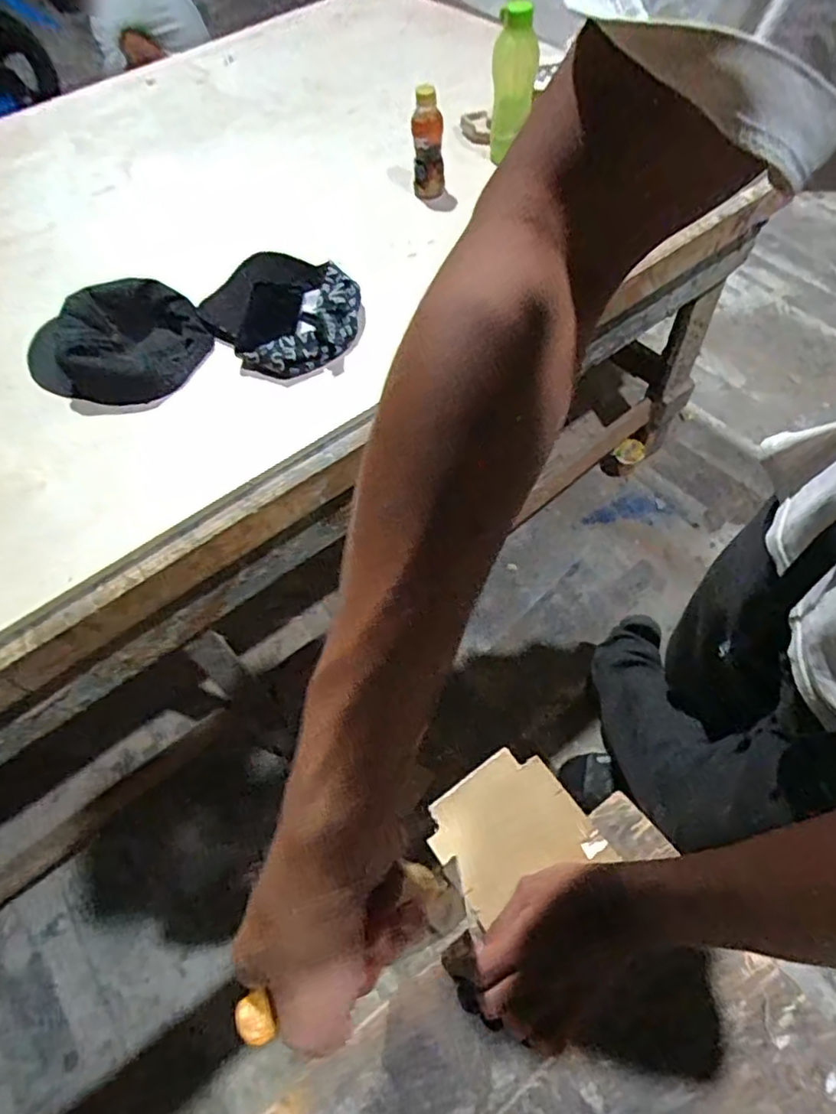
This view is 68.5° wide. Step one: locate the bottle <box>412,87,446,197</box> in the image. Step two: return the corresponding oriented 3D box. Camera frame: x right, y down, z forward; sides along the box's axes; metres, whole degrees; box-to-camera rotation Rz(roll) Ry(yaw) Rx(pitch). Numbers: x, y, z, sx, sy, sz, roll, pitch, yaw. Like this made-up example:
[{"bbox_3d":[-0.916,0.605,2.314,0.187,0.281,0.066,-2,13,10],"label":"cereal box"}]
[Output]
[{"bbox_3d":[0.016,-0.649,0.980,0.049,0.162,0.044,-5,59,1],"label":"bottle"}]

